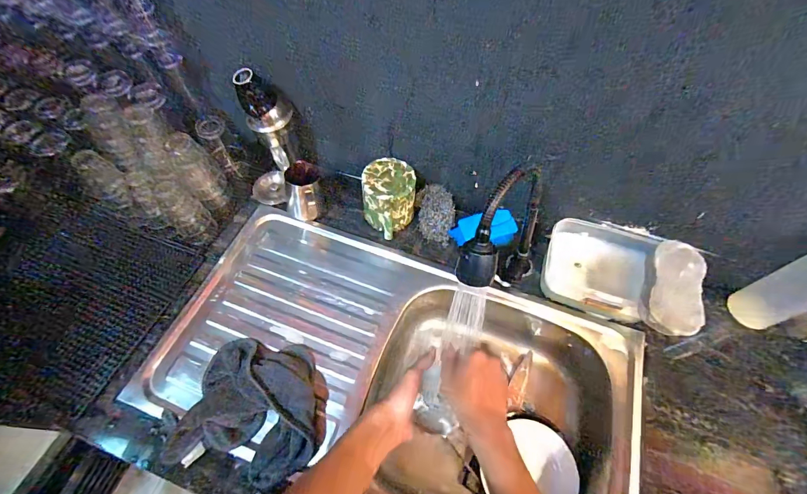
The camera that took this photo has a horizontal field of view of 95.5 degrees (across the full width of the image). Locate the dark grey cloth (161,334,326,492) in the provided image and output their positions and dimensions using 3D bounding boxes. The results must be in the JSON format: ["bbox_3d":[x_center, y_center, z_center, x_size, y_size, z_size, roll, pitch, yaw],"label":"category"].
[{"bbox_3d":[-0.212,0.229,0.537,0.199,0.047,0.187,11,59,5],"label":"dark grey cloth"}]

